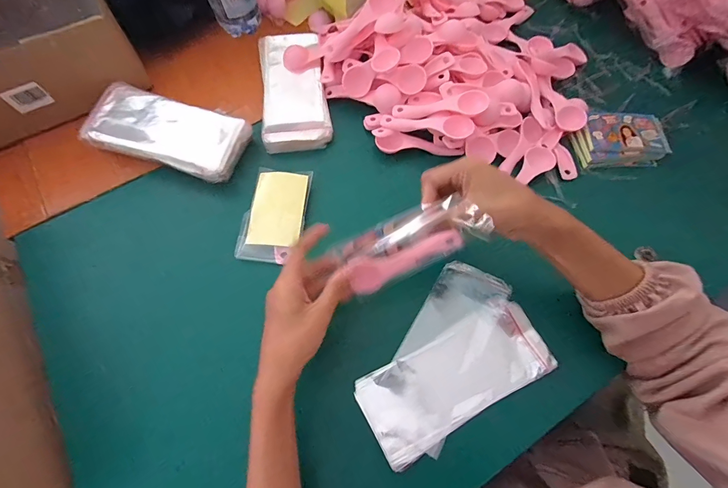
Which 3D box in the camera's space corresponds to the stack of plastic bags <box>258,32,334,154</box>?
[{"bbox_3d":[-0.096,-0.211,0.474,0.086,0.021,0.189,-7,68,-4],"label":"stack of plastic bags"}]

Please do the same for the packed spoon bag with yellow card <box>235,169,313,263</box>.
[{"bbox_3d":[-0.104,-0.039,0.407,0.068,0.019,0.124,8,68,3],"label":"packed spoon bag with yellow card"}]

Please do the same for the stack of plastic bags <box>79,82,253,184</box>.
[{"bbox_3d":[-0.246,-0.139,0.430,0.190,0.027,0.088,17,69,6],"label":"stack of plastic bags"}]

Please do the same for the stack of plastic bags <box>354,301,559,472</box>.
[{"bbox_3d":[0.088,0.126,0.330,0.182,0.012,0.077,-27,71,-11],"label":"stack of plastic bags"}]

